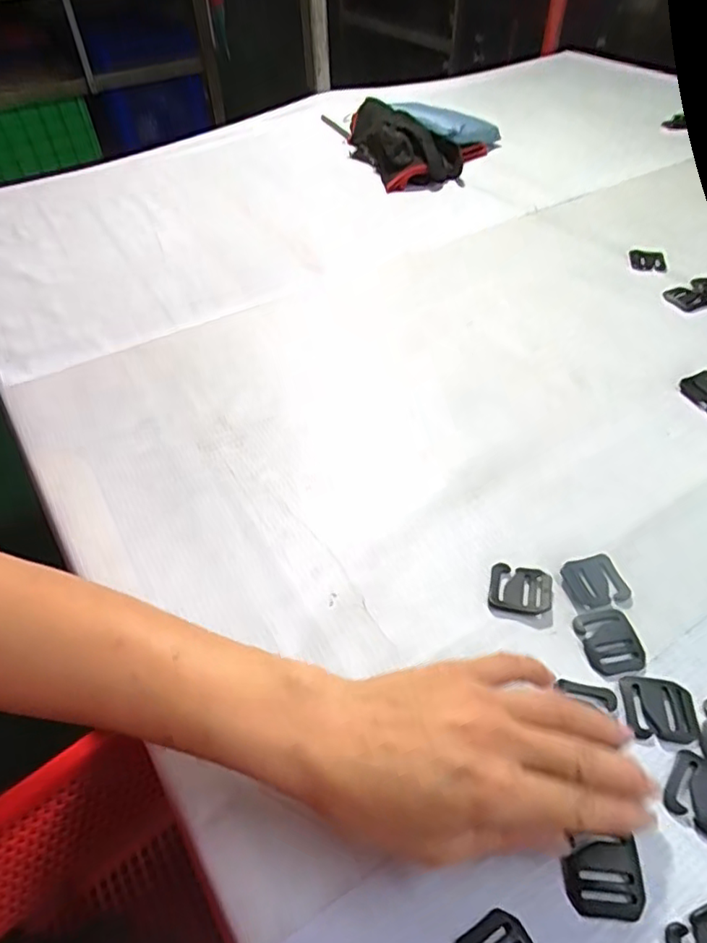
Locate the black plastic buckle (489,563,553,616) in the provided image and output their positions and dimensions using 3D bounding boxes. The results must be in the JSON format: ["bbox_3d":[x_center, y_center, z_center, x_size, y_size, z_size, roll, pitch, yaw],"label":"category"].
[{"bbox_3d":[0.099,0.069,0.332,0.035,0.004,0.030,10,49,10],"label":"black plastic buckle"}]

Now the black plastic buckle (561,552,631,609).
[{"bbox_3d":[0.144,0.065,0.335,0.035,0.004,0.031,-13,49,-10],"label":"black plastic buckle"}]

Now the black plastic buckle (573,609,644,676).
[{"bbox_3d":[0.142,0.093,0.310,0.031,0.004,0.037,-8,48,-6],"label":"black plastic buckle"}]

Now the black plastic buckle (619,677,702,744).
[{"bbox_3d":[0.155,0.119,0.285,0.035,0.004,0.029,5,48,6],"label":"black plastic buckle"}]

